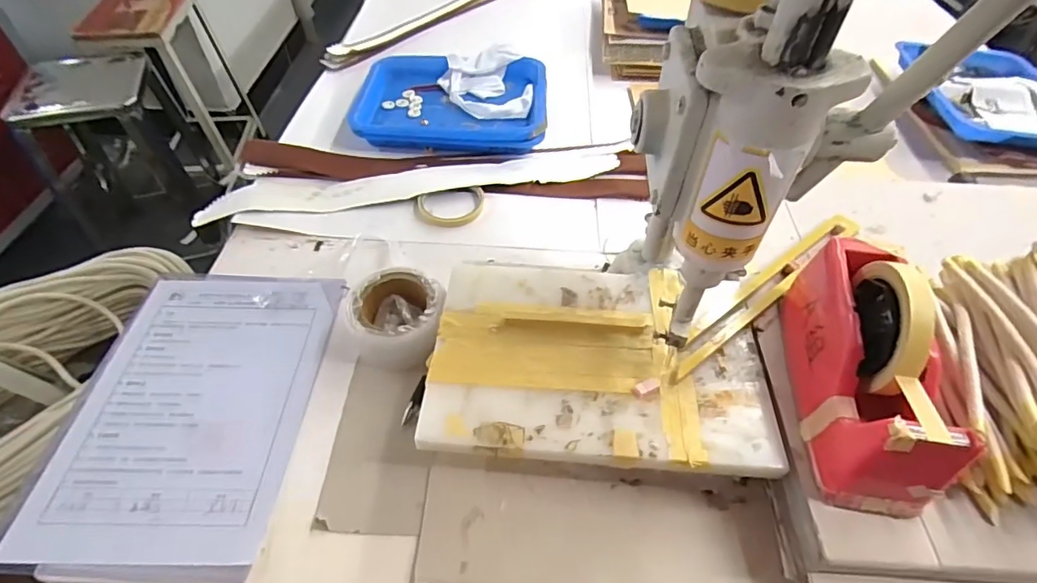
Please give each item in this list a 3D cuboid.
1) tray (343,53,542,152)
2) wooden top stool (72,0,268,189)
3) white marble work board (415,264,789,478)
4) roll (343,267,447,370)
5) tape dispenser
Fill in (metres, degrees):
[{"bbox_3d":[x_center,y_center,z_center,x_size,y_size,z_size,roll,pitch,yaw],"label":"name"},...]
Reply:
[{"bbox_3d":[-0.102,-0.296,0.810,0.288,0.045,0.213,3,50,1],"label":"tray"},{"bbox_3d":[-0.994,-0.593,1.522,0.207,0.488,0.336,0,50,-2],"label":"wooden top stool"},{"bbox_3d":[0.073,0.056,0.478,0.295,0.014,0.202,5,50,2],"label":"white marble work board"},{"bbox_3d":[-0.125,0.030,0.543,0.096,0.050,0.105,1,50,-1],"label":"roll"},{"bbox_3d":[0.275,0.049,0.406,0.072,0.120,0.202,9,51,6],"label":"tape dispenser"}]

